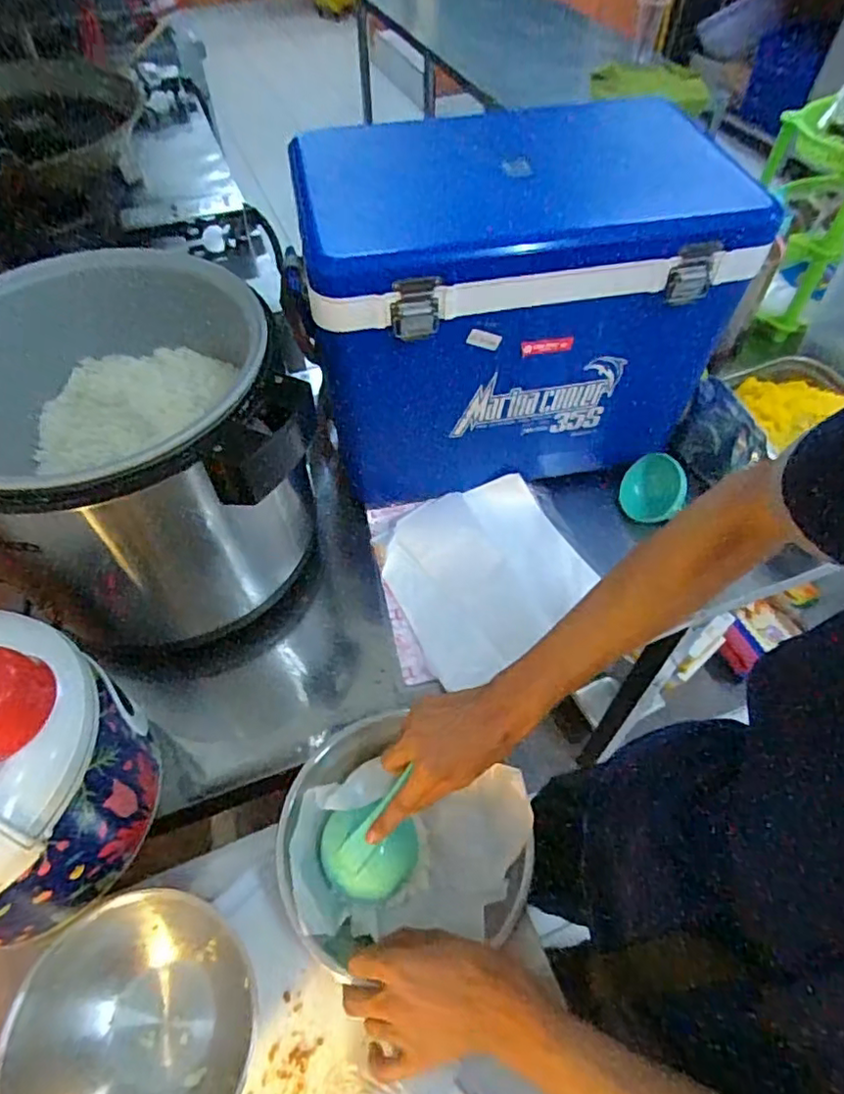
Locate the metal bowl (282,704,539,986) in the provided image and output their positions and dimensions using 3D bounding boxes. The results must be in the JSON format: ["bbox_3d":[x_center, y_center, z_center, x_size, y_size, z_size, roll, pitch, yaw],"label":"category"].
[{"bbox_3d":[-0.018,0.277,0.602,0.234,0.075,0.209,-10,55,-7],"label":"metal bowl"}]

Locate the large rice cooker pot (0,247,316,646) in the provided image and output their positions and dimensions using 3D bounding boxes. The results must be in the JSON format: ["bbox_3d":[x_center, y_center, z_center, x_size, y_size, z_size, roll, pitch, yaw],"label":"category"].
[{"bbox_3d":[-0.338,-0.090,0.737,0.358,0.357,0.374,-30,60,-19],"label":"large rice cooker pot"}]

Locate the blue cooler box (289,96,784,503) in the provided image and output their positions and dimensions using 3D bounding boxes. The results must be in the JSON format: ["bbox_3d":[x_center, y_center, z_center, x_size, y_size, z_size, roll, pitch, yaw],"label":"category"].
[{"bbox_3d":[0.113,-0.319,0.817,0.490,0.394,0.318,-8,55,-5],"label":"blue cooler box"}]

